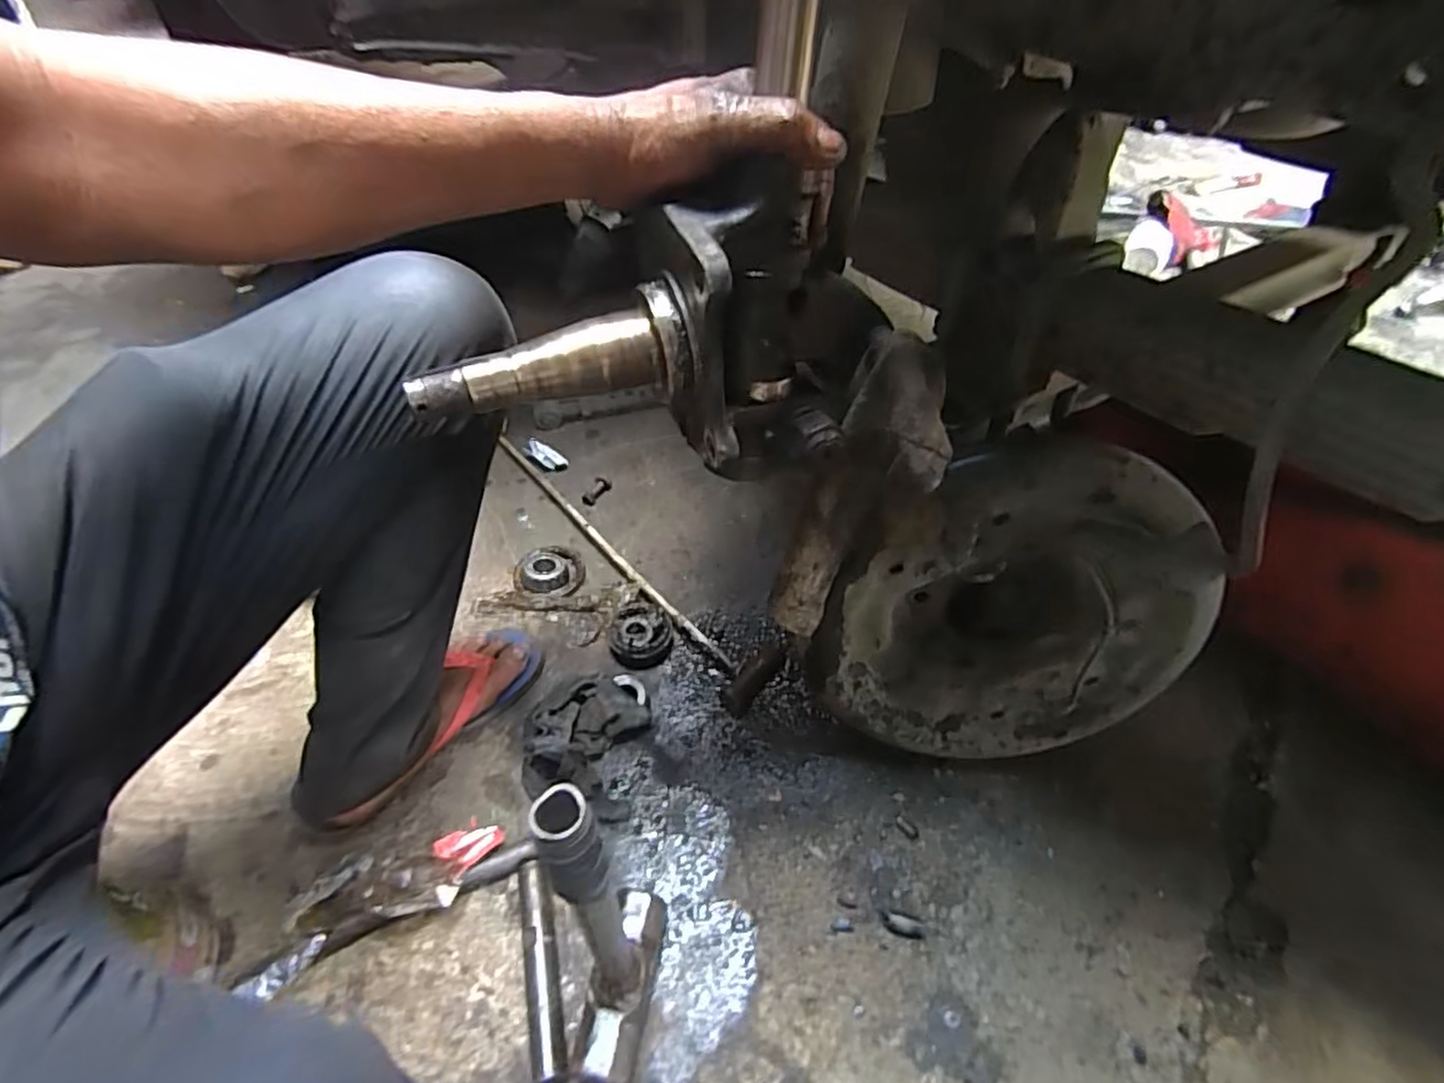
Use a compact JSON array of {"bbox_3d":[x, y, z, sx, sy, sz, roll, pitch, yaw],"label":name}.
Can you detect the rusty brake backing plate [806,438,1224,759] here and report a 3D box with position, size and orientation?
[{"bbox_3d":[0.237,0.060,0.583,0.301,0.300,0.100,2,47,2],"label":"rusty brake backing plate"}]

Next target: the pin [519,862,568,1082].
[{"bbox_3d":[-0.150,0.352,0.564,0.026,0.031,0.160,-13,48,-9],"label":"pin"}]

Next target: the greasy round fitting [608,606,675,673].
[{"bbox_3d":[-0.091,0.111,0.788,0.070,0.036,0.068,-1,47,1],"label":"greasy round fitting"}]

